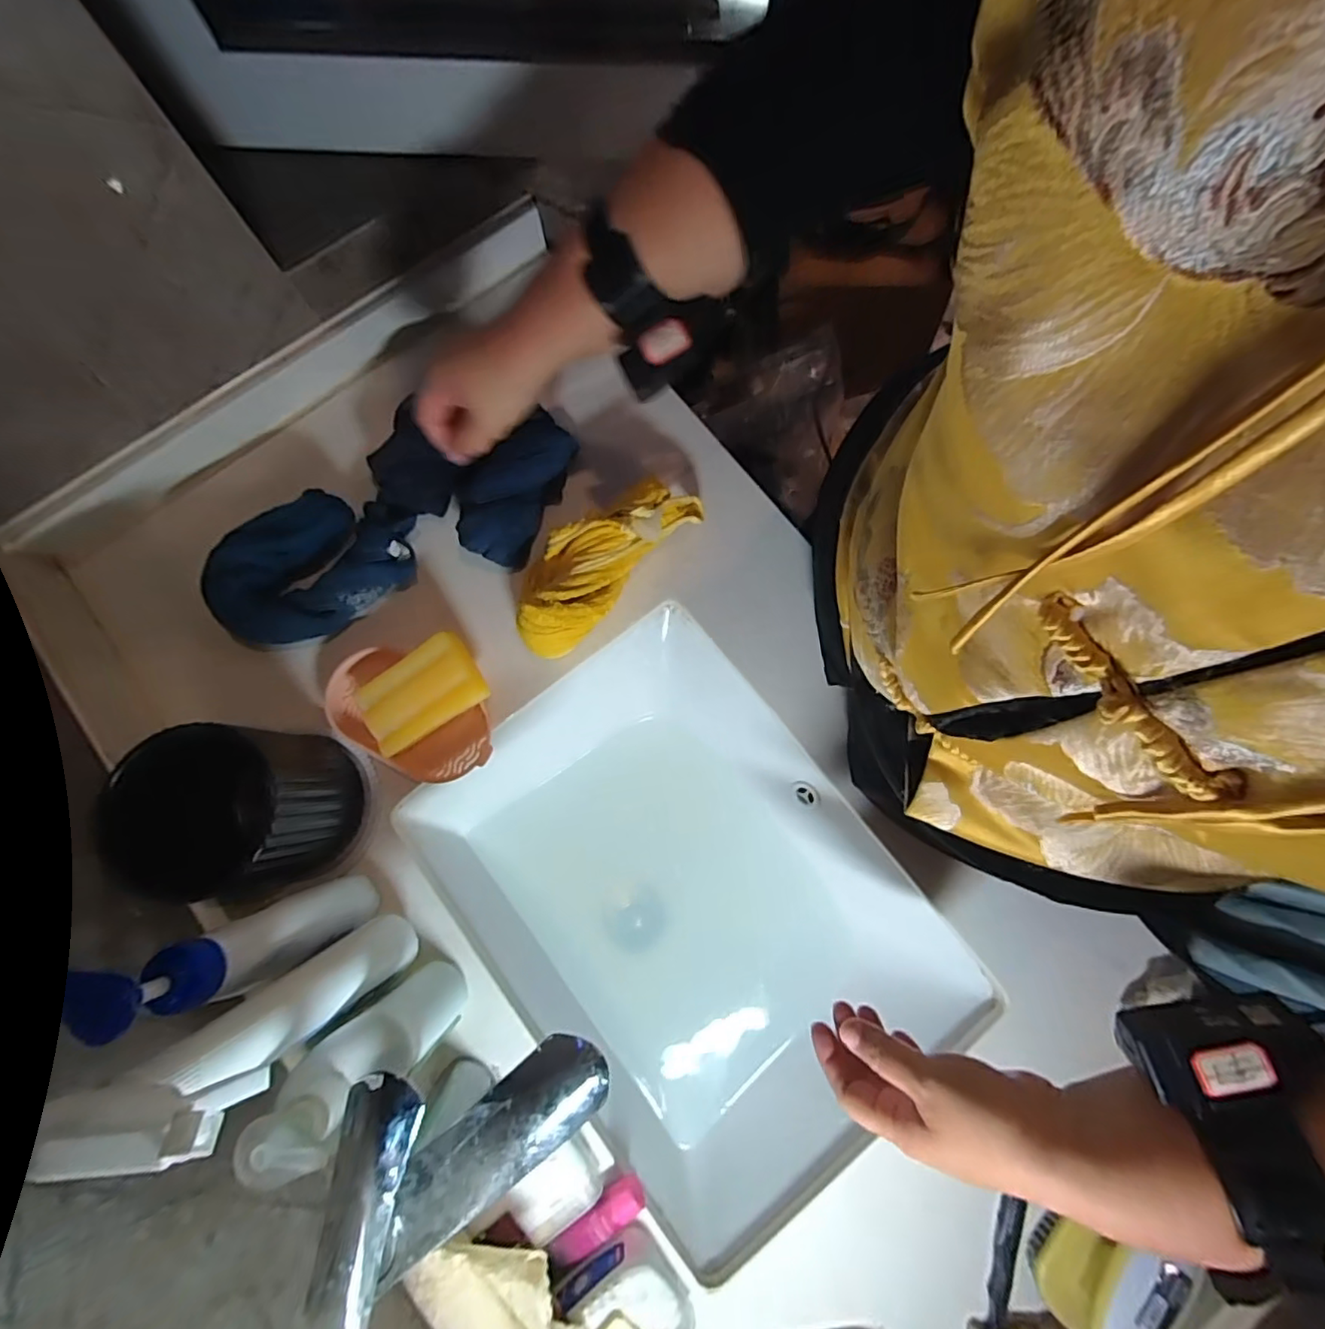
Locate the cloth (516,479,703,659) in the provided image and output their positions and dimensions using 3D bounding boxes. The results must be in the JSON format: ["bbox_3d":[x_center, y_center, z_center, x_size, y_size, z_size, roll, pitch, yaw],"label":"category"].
[{"bbox_3d":[-0.059,-0.093,0.530,0.083,0.063,0.196,42,80,7],"label":"cloth"}]

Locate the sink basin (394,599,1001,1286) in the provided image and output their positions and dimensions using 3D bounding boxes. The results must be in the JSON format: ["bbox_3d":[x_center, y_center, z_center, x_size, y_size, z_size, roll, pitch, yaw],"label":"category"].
[{"bbox_3d":[0.016,0.229,0.571,0.346,0.136,0.455,-38,82,-9],"label":"sink basin"}]

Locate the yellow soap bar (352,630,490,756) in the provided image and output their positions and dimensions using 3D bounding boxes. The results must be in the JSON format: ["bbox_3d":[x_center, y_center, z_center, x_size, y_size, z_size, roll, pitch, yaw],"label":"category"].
[{"bbox_3d":[-0.208,0.026,0.509,0.107,0.025,0.066,-34,87,7],"label":"yellow soap bar"}]

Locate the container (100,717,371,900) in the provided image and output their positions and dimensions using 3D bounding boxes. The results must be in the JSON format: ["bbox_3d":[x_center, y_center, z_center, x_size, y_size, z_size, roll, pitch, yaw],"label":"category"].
[{"bbox_3d":[-0.306,0.106,0.440,0.103,0.143,0.111,5,78,-1],"label":"container"}]

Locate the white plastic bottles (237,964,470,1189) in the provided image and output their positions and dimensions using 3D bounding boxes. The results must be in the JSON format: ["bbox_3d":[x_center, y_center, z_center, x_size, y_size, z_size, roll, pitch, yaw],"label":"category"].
[{"bbox_3d":[-0.190,0.257,0.388,0.070,0.173,0.056,-39,82,-9],"label":"white plastic bottles"}]

